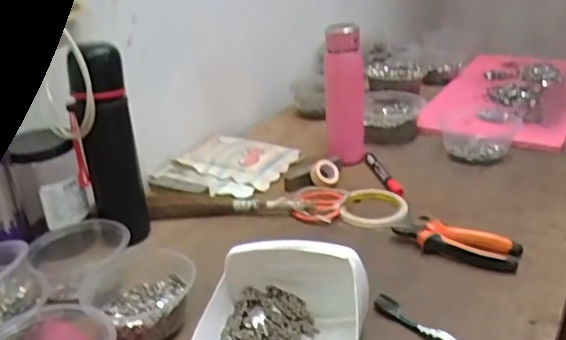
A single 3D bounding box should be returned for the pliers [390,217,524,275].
[{"bbox_3d":[0.212,0.084,0.698,0.147,0.025,0.063,13,29,29],"label":"pliers"}]

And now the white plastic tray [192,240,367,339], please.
[{"bbox_3d":[-0.005,0.137,0.529,0.149,0.086,0.174,5,26,15],"label":"white plastic tray"}]

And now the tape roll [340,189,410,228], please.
[{"bbox_3d":[0.129,0.051,0.802,0.093,0.010,0.103,6,26,19],"label":"tape roll"}]

